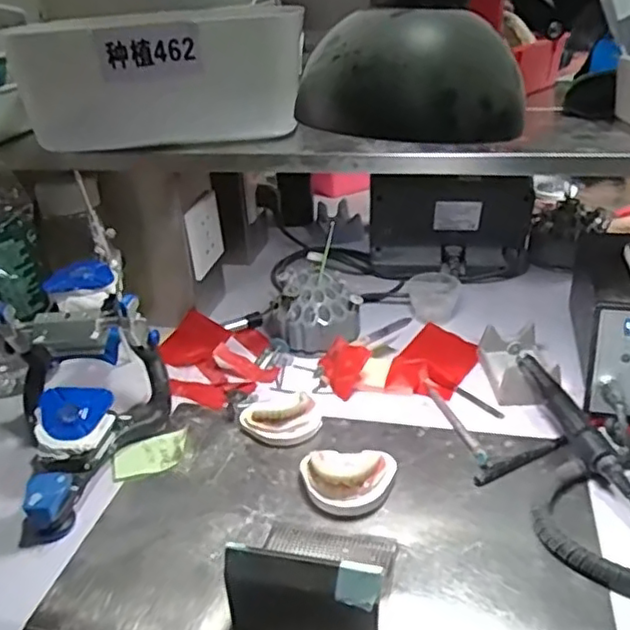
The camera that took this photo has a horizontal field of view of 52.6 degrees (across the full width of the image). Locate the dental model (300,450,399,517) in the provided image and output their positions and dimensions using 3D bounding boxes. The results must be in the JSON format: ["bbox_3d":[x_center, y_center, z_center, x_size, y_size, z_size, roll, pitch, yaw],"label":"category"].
[{"bbox_3d":[0.030,0.133,0.529,0.076,0.031,0.063,-7,30,-6],"label":"dental model"}]

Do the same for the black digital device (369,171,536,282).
[{"bbox_3d":[0.181,-0.120,0.858,0.218,0.134,0.058,-1,30,4],"label":"black digital device"}]

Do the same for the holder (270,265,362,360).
[{"bbox_3d":[-0.003,-0.005,0.730,0.107,0.080,0.072,-5,30,-2],"label":"holder"}]

